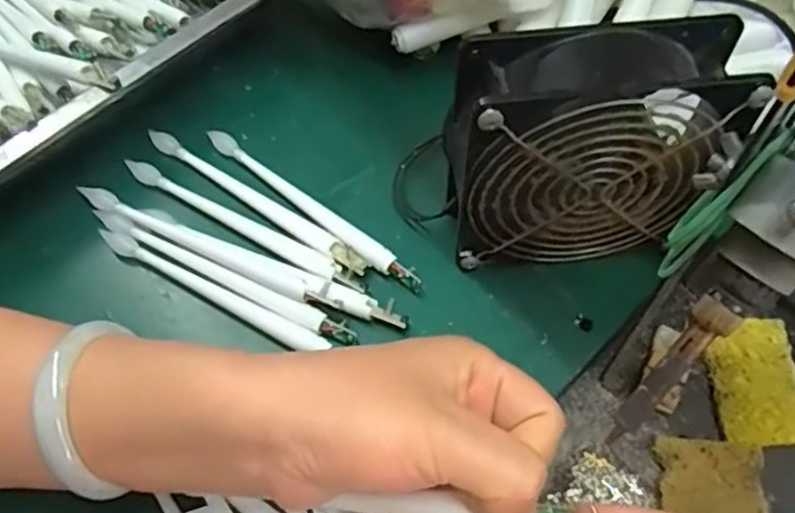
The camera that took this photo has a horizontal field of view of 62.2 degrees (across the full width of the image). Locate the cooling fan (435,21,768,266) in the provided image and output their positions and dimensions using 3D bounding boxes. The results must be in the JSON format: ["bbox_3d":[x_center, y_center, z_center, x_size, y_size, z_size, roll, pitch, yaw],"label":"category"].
[{"bbox_3d":[0.080,-0.042,0.302,0.122,0.127,0.044,-3,60,0],"label":"cooling fan"}]

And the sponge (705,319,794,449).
[{"bbox_3d":[0.159,0.054,0.291,0.038,0.006,0.056,-3,60,0],"label":"sponge"}]

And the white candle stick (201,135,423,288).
[{"bbox_3d":[-0.050,-0.028,0.357,0.154,0.009,0.012,36,67,20],"label":"white candle stick"}]

